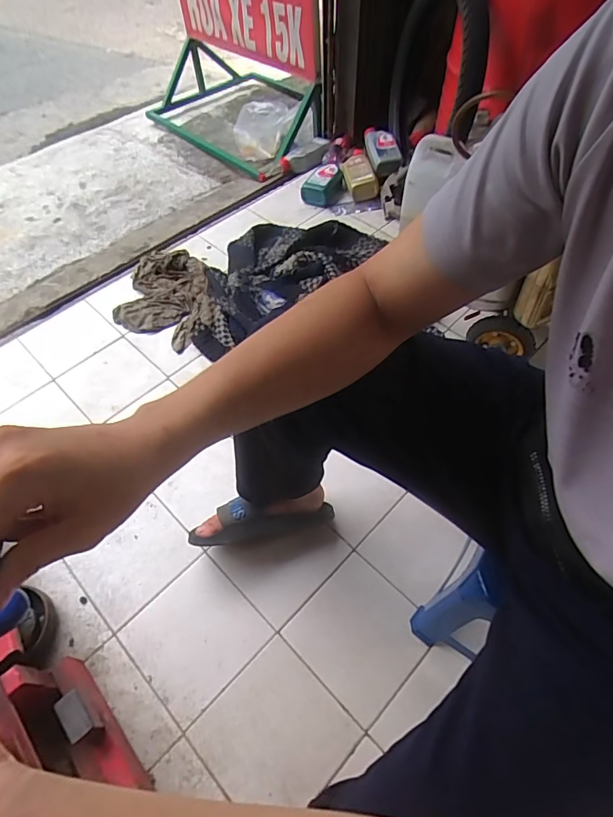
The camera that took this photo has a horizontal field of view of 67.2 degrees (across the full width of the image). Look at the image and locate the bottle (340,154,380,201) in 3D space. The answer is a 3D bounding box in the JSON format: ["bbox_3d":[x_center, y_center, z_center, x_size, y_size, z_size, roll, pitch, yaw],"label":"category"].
[{"bbox_3d":[0.160,-0.704,1.398,0.080,0.056,0.156,-13,71,-7],"label":"bottle"}]

